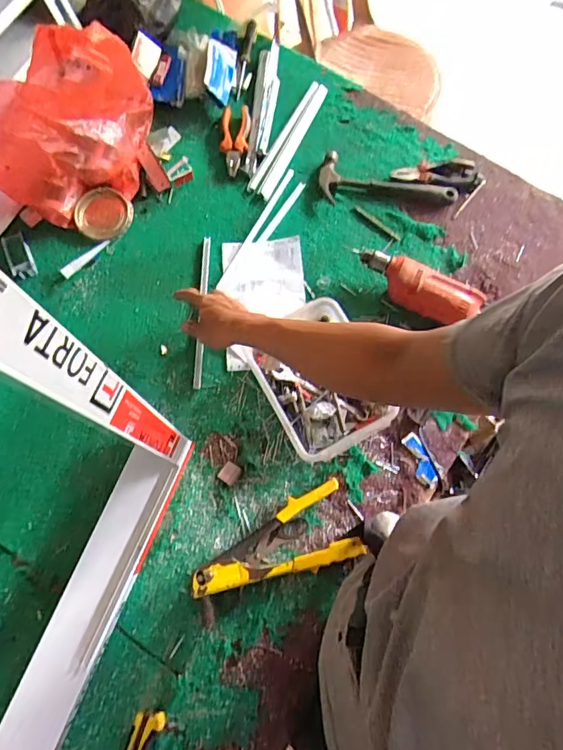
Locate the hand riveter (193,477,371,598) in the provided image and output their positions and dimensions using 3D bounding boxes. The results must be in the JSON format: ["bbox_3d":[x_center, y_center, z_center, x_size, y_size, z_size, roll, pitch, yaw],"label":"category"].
[{"bbox_3d":[-0.011,0.243,0.675,0.236,0.030,0.106,-19,74,-8],"label":"hand riveter"}]

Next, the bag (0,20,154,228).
[{"bbox_3d":[-0.335,-0.405,0.743,0.333,0.281,0.143,-37,78,-12],"label":"bag"}]

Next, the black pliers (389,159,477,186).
[{"bbox_3d":[0.287,-0.375,0.885,0.156,0.017,0.059,-6,73,-4],"label":"black pliers"}]

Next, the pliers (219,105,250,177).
[{"bbox_3d":[-0.089,-0.446,0.895,0.051,0.028,0.143,7,87,0],"label":"pliers"}]

